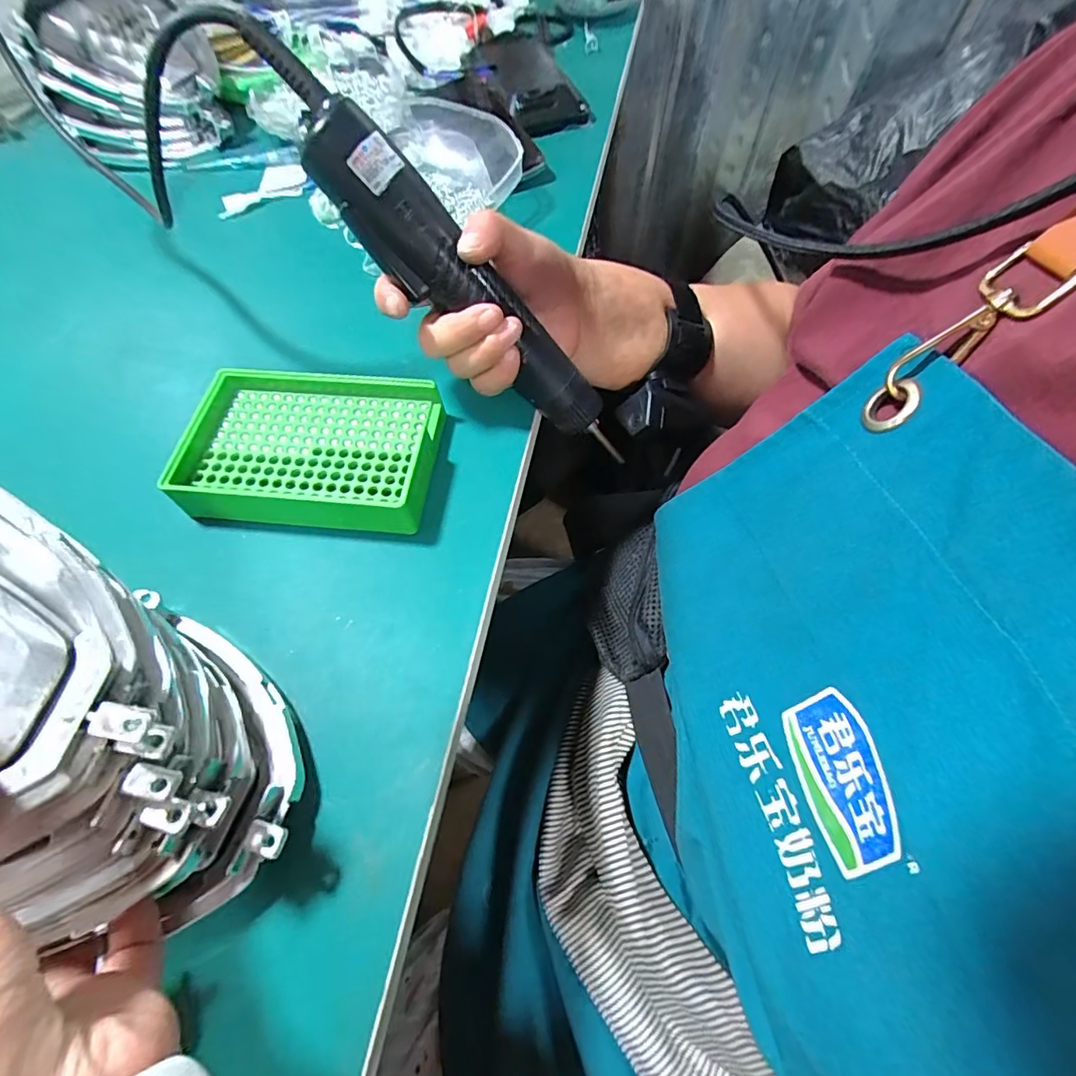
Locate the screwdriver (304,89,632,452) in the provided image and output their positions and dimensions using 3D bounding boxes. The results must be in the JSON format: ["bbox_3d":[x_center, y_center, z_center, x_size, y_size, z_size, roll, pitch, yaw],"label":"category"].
[{"bbox_3d":[-0.027,-0.123,0.285,0.031,0.222,0.034,-9,50,48],"label":"screwdriver"}]

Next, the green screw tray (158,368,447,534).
[{"bbox_3d":[-0.133,-0.053,0.303,0.147,0.029,0.094,4,62,5],"label":"green screw tray"}]

